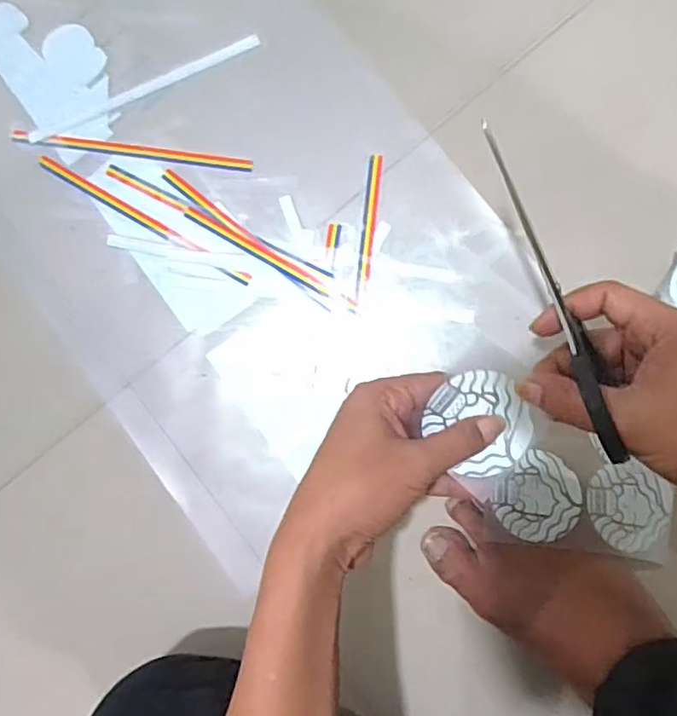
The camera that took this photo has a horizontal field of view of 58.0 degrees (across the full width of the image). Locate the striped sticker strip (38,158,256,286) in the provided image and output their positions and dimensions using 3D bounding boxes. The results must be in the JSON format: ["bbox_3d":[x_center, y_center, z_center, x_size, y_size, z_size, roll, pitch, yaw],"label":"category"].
[{"bbox_3d":[-0.171,-0.120,0.531,0.219,0.004,0.011,30,93,7],"label":"striped sticker strip"}]

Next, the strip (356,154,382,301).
[{"bbox_3d":[0.025,-0.109,0.508,0.011,0.004,0.119,6,90,7],"label":"strip"}]

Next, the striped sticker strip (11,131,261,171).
[{"bbox_3d":[-0.182,-0.182,0.533,0.216,0.005,0.010,9,90,7],"label":"striped sticker strip"}]

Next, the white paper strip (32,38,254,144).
[{"bbox_3d":[-0.171,-0.233,0.535,0.218,0.006,0.015,-20,81,8],"label":"white paper strip"}]

